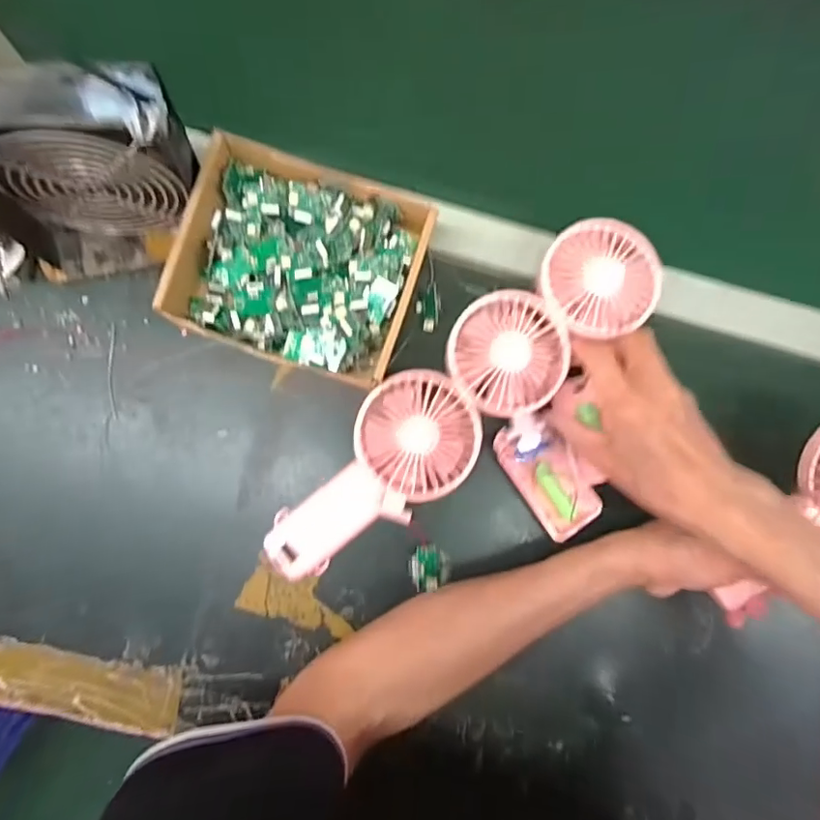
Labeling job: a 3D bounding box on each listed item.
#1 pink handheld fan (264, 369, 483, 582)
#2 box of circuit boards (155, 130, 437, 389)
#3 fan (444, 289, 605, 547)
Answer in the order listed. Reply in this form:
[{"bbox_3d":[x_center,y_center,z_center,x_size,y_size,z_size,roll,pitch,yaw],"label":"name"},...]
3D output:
[{"bbox_3d":[-0.030,0.047,0.394,0.184,0.039,0.091,-38,89,-6],"label":"pink handheld fan"},{"bbox_3d":[-0.079,-0.106,0.403,0.160,0.052,0.140,17,84,-3],"label":"box of circuit boards"},{"bbox_3d":[0.089,0.005,0.409,0.085,0.027,0.186,-20,99,-6],"label":"fan"}]

